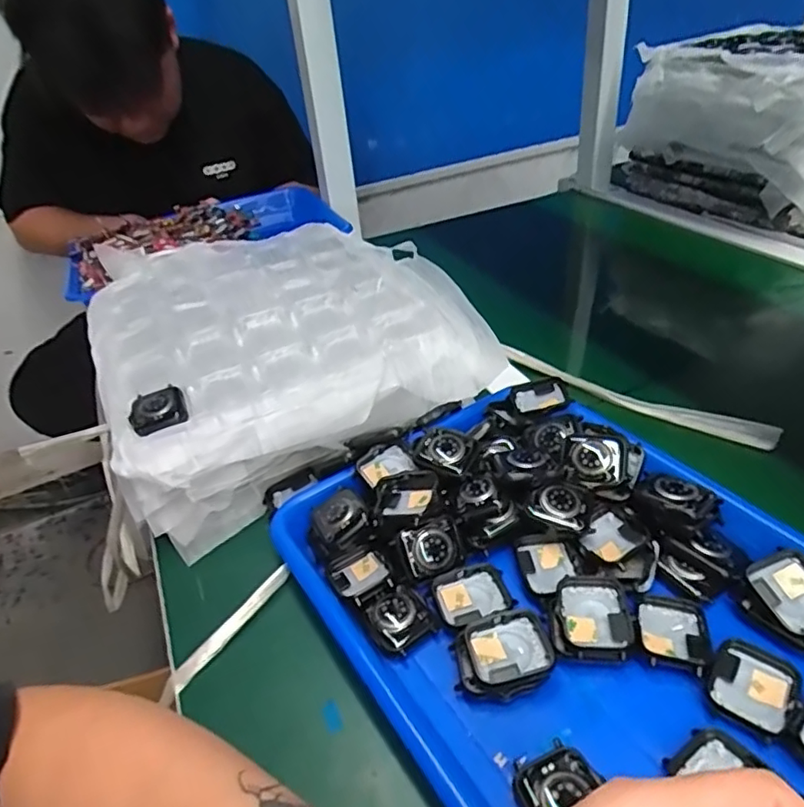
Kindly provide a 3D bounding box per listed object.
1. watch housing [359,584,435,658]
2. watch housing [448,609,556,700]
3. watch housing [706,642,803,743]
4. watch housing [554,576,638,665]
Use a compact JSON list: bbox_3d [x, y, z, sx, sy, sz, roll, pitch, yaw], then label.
[{"bbox_3d":[-0.002,0.126,0.348,0.034,0.013,0.035,-24,39,-22],"label":"watch housing"},{"bbox_3d":[0.054,0.135,0.317,0.051,0.014,0.038,-12,36,-6],"label":"watch housing"},{"bbox_3d":[0.174,0.143,0.295,0.036,0.009,0.043,21,44,32],"label":"watch housing"},{"bbox_3d":[0.107,0.118,0.327,0.039,0.012,0.045,-5,36,3],"label":"watch housing"}]

